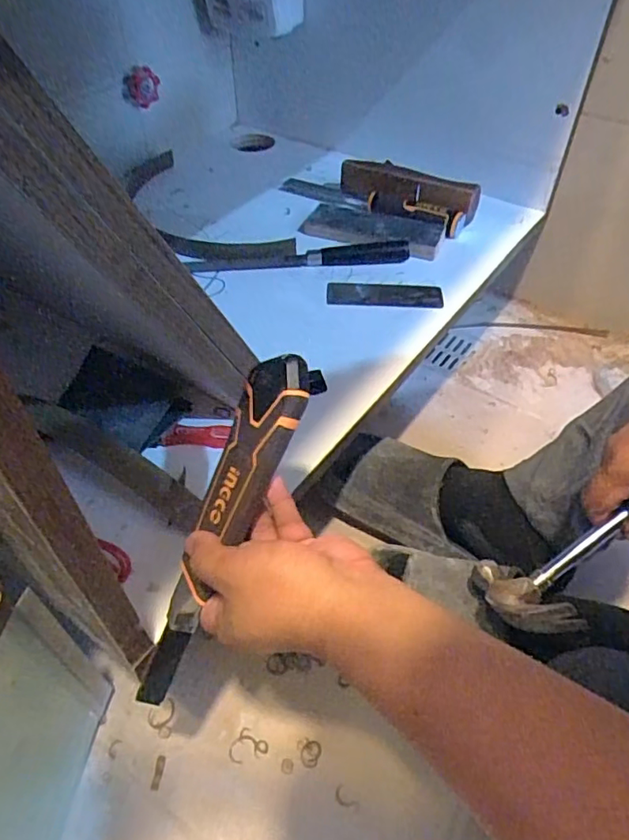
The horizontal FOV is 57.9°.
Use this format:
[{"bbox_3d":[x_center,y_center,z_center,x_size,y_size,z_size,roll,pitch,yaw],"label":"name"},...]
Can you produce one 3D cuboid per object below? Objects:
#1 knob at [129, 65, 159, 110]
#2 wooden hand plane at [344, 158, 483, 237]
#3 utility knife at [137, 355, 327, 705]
[{"bbox_3d":[-0.247,-0.486,0.829,0.046,0.054,0.014,-33,56,-27],"label":"knob"},{"bbox_3d":[0.123,-0.310,0.783,0.198,0.043,0.077,28,53,23],"label":"wooden hand plane"},{"bbox_3d":[-0.065,0.076,0.375,0.044,0.252,0.021,29,11,23],"label":"utility knife"}]

